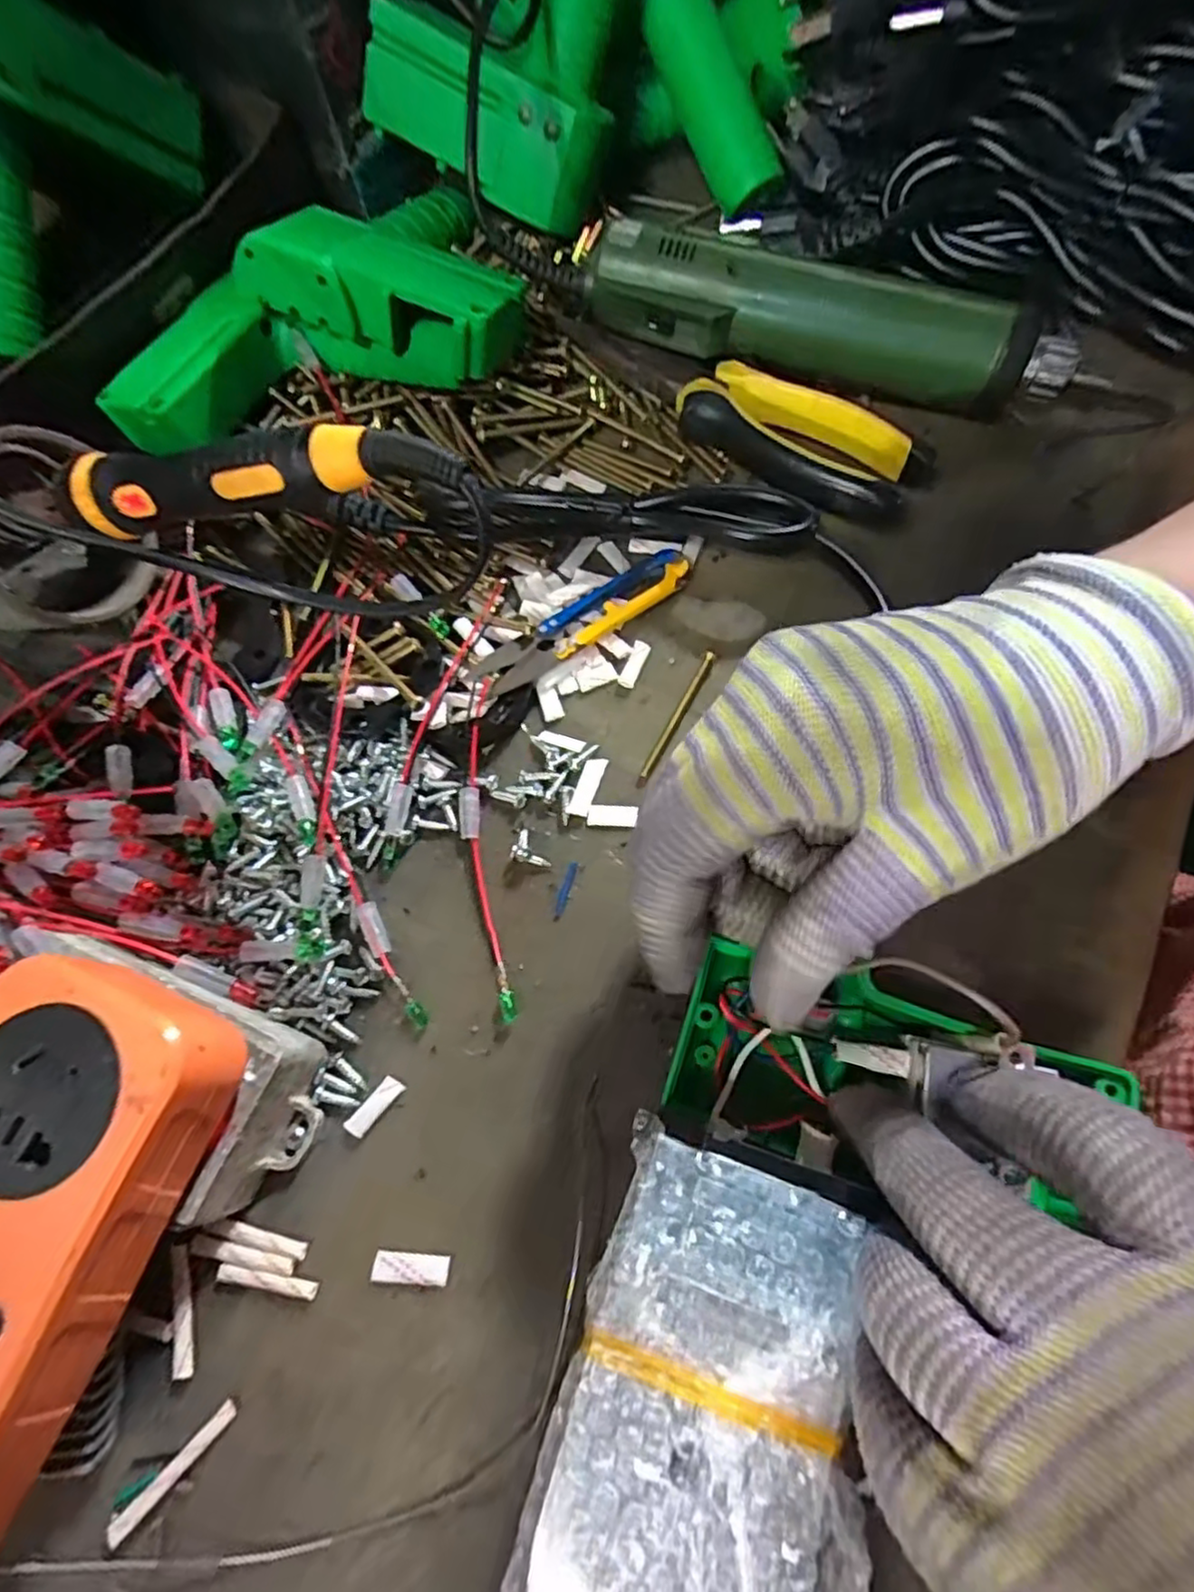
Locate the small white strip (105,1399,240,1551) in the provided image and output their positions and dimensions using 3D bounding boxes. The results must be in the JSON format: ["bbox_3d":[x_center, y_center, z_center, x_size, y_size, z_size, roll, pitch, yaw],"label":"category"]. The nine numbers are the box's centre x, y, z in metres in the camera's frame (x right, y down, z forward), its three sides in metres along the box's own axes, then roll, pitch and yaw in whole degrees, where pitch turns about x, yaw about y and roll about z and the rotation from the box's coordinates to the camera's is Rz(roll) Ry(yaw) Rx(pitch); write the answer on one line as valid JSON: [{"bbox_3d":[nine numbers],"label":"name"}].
[{"bbox_3d":[-0.114,0.182,0.189,0.005,0.005,0.037,41,76,17],"label":"small white strip"}]

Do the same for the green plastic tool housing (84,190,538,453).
[{"bbox_3d":[-0.127,-0.205,0.310,0.186,0.057,0.081,-10,68,-1],"label":"green plastic tool housing"}]

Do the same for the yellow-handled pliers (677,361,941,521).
[{"bbox_3d":[0.084,-0.149,0.298,0.102,0.023,0.043,33,74,15],"label":"yellow-handled pliers"}]

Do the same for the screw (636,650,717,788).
[{"bbox_3d":[0.030,-0.030,0.265,0.005,0.007,0.060,25,72,12],"label":"screw"}]

